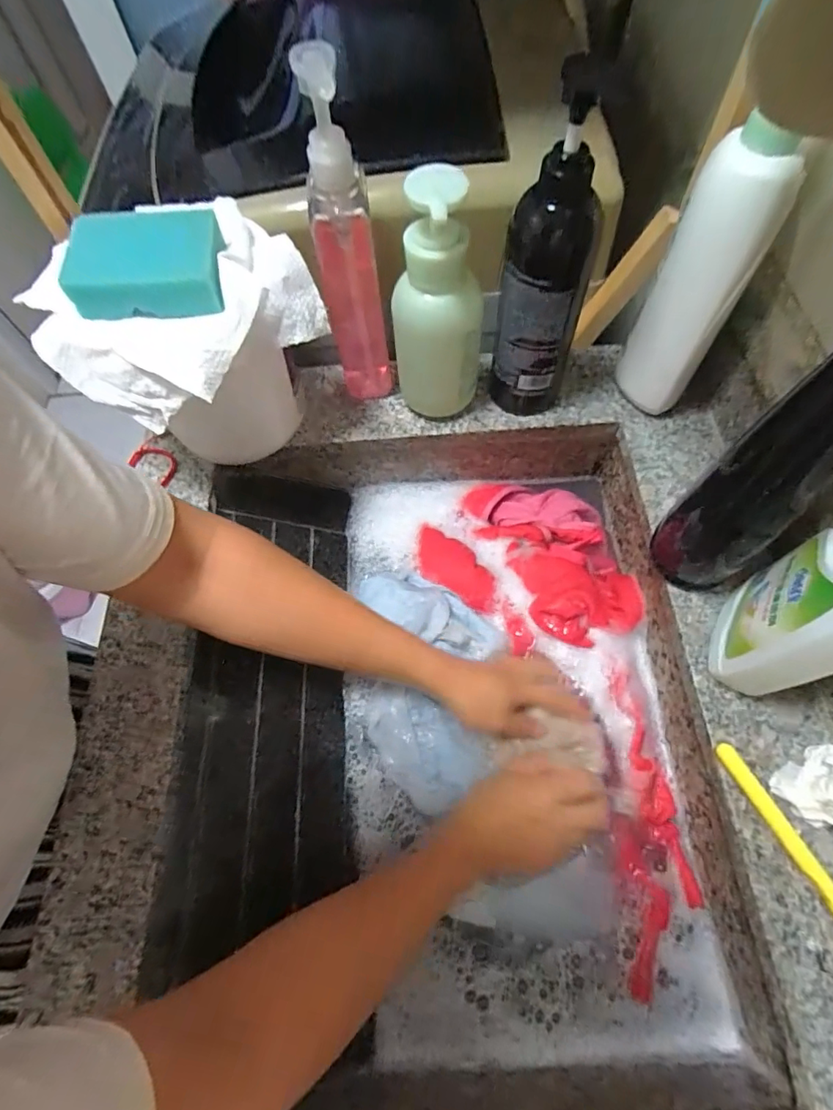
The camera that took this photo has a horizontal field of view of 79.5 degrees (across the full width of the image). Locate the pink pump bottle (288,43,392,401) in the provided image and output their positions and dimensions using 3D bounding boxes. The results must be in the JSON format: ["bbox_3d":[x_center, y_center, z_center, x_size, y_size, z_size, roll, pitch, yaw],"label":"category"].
[{"bbox_3d":[-0.058,-0.244,0.415,0.050,0.259,0.071,-12,65,-2],"label":"pink pump bottle"}]

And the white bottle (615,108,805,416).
[{"bbox_3d":[0.219,-0.213,0.407,0.075,0.208,0.062,37,72,18],"label":"white bottle"}]

